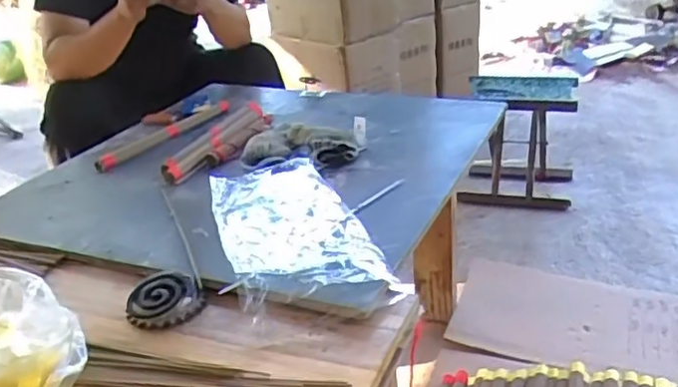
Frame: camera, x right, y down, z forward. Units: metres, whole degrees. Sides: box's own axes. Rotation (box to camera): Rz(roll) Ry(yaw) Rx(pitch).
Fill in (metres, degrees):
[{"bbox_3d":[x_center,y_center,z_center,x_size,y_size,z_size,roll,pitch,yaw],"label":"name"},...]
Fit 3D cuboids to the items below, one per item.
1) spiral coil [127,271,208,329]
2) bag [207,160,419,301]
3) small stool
[{"bbox_3d":[-0.194,0.118,0.696,0.083,0.031,0.063,-15,27,-19],"label":"spiral coil"},{"bbox_3d":[-0.068,0.035,0.807,0.174,0.026,0.370,-14,27,-17],"label":"bag"},{"bbox_3d":[0.512,-0.152,1.760,0.308,0.312,0.256,1,26,13],"label":"small stool"}]

